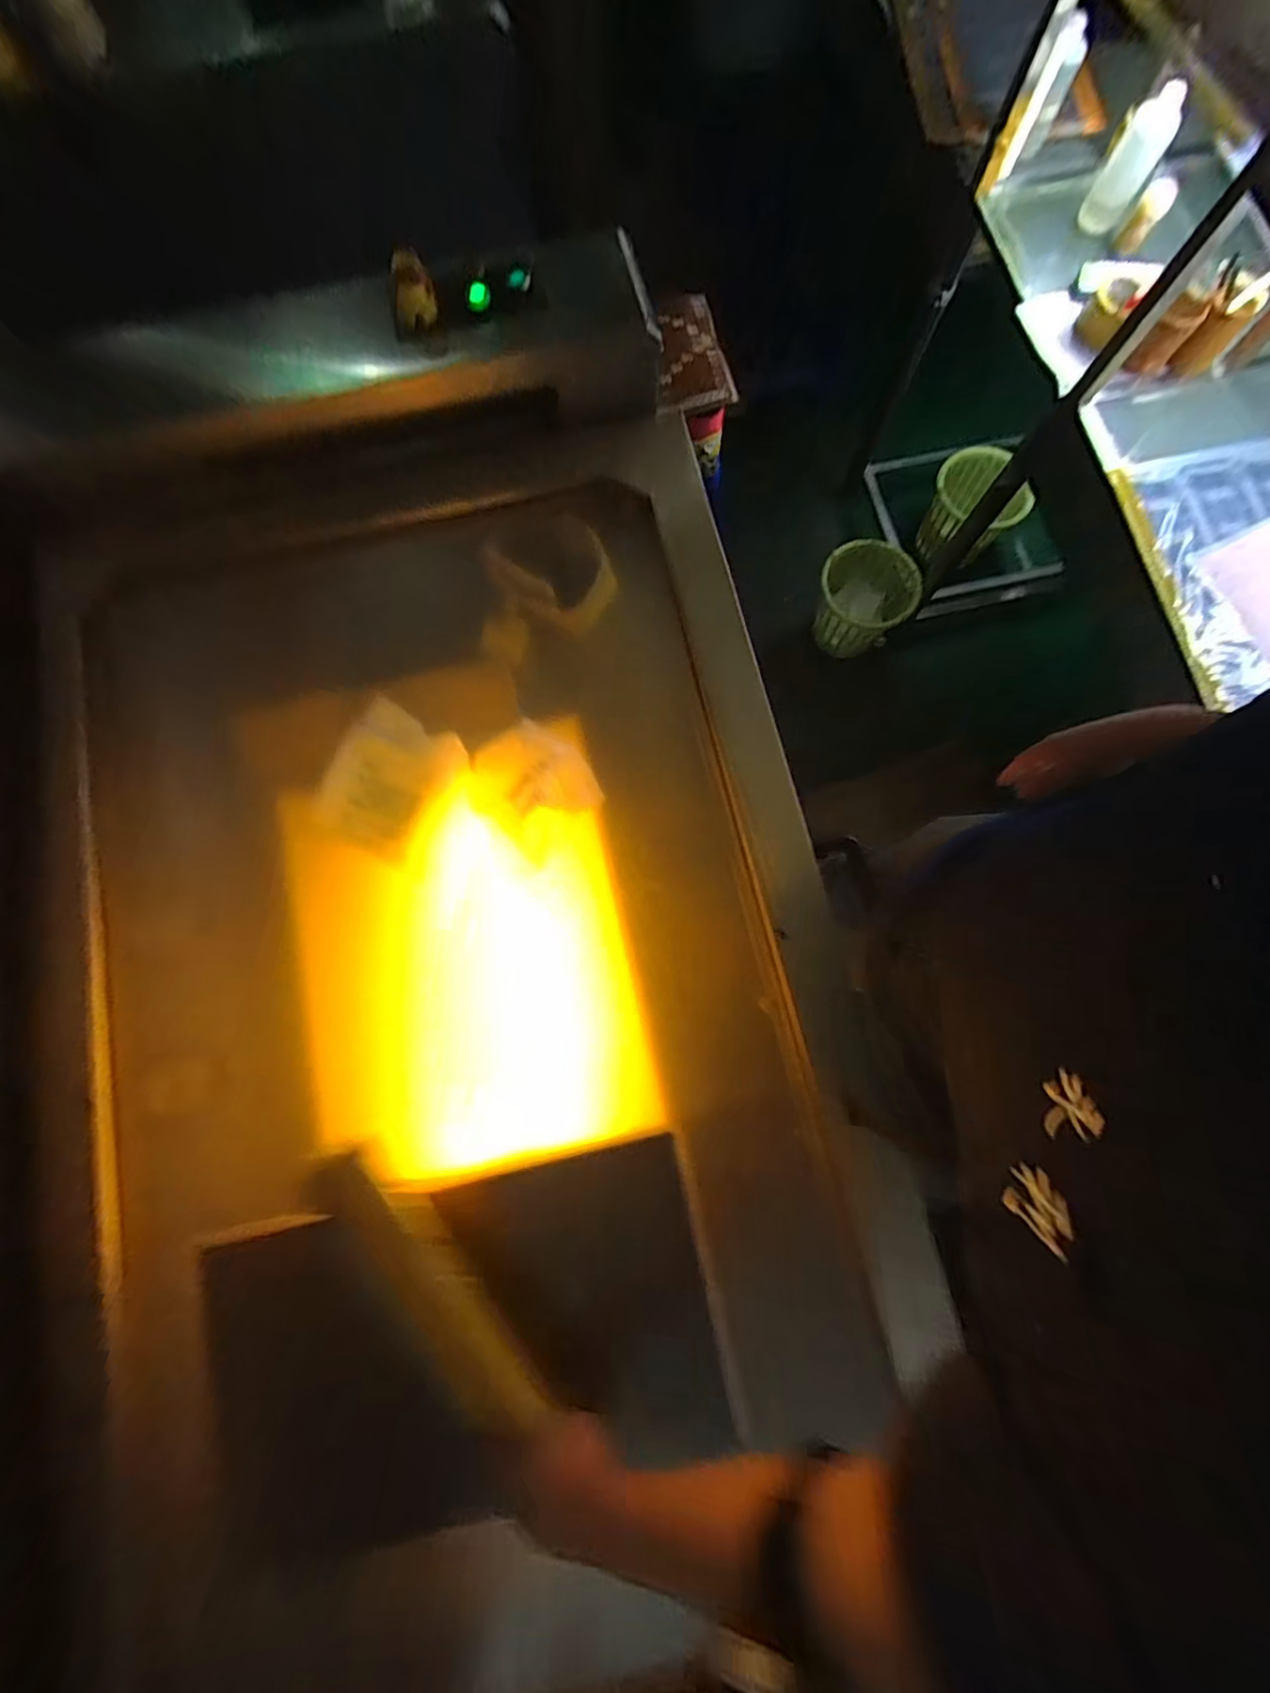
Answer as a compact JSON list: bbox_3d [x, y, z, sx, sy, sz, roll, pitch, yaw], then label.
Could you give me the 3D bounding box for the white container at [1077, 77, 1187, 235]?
[{"bbox_3d":[0.867,-1.199,1.025,0.084,0.169,0.067,35,82,7],"label":"white container"}]

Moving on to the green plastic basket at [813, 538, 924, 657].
[{"bbox_3d":[0.622,-0.677,1.608,0.253,0.208,0.222,30,81,7],"label":"green plastic basket"}]

